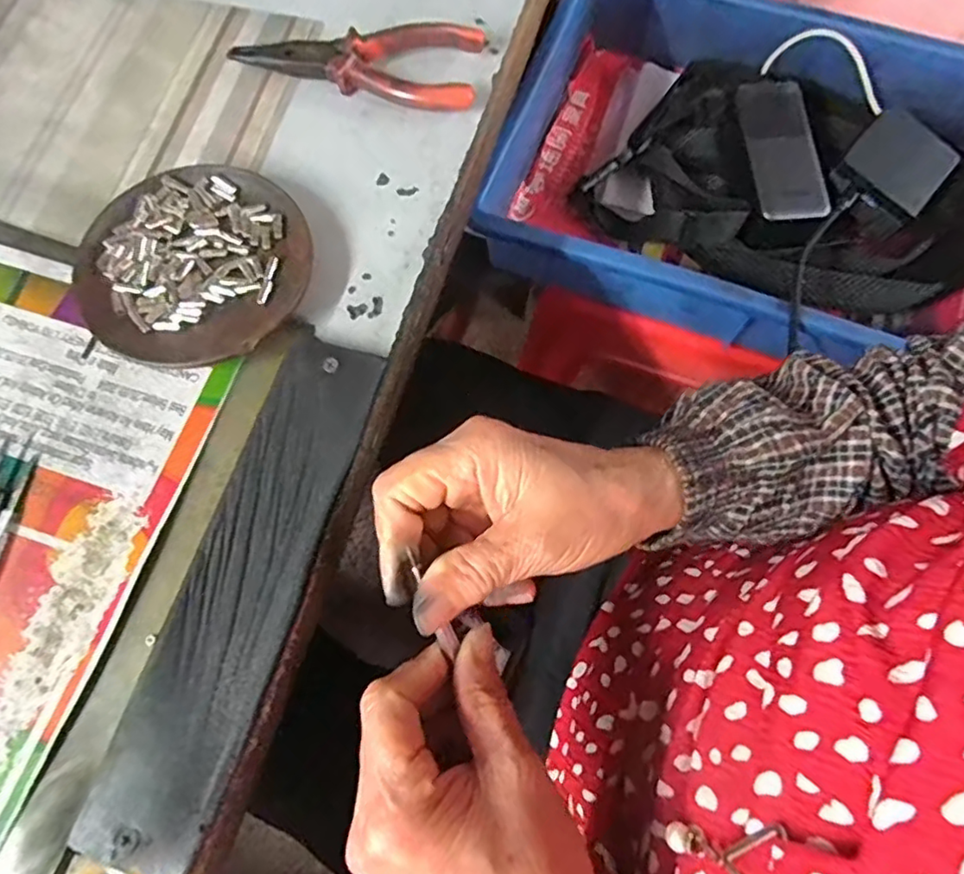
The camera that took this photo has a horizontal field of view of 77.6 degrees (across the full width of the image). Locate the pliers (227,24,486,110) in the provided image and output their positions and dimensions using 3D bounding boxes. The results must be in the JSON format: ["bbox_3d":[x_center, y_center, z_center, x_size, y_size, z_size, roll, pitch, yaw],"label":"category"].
[{"bbox_3d":[-0.071,-0.223,0.352,0.140,0.017,0.050,13,72,4],"label":"pliers"}]

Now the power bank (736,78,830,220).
[{"bbox_3d":[0.241,-0.233,0.480,0.051,0.010,0.135,-3,72,0],"label":"power bank"}]

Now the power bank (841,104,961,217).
[{"bbox_3d":[0.335,-0.221,0.475,0.072,0.019,0.085,41,76,12],"label":"power bank"}]

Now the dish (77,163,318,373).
[{"bbox_3d":[-0.146,-0.089,0.309,0.114,0.017,0.112,0,72,0],"label":"dish"}]

